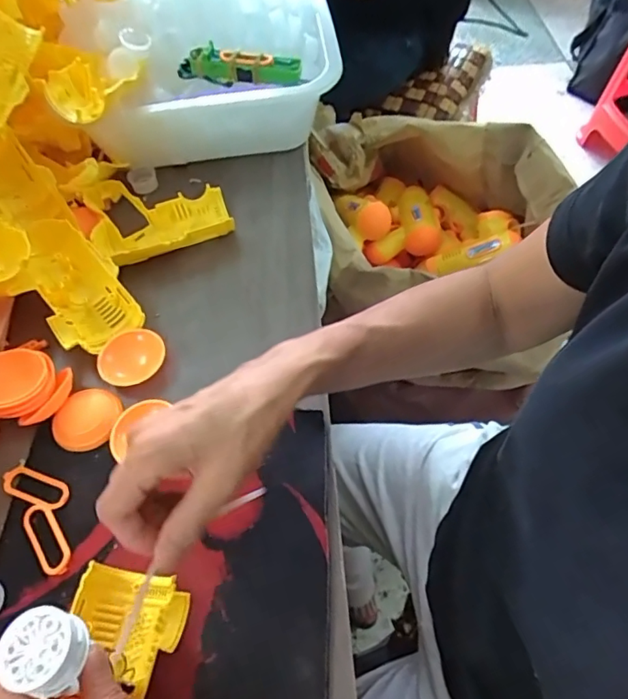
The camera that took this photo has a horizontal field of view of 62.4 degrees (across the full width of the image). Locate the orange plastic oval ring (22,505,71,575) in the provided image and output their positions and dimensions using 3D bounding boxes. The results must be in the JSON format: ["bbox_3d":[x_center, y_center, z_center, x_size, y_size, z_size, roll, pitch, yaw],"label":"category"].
[{"bbox_3d":[-0.190,0.134,0.368,0.022,0.004,0.056,-35,63,-16],"label":"orange plastic oval ring"}]

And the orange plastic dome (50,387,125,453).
[{"bbox_3d":[-0.178,0.054,0.407,0.043,0.013,0.051,25,62,18],"label":"orange plastic dome"}]

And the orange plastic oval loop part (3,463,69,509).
[{"bbox_3d":[-0.208,0.104,0.389,0.056,0.005,0.023,17,59,14],"label":"orange plastic oval loop part"}]

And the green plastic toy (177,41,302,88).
[{"bbox_3d":[-0.077,-0.296,0.535,0.123,0.029,0.041,10,58,10],"label":"green plastic toy"}]

